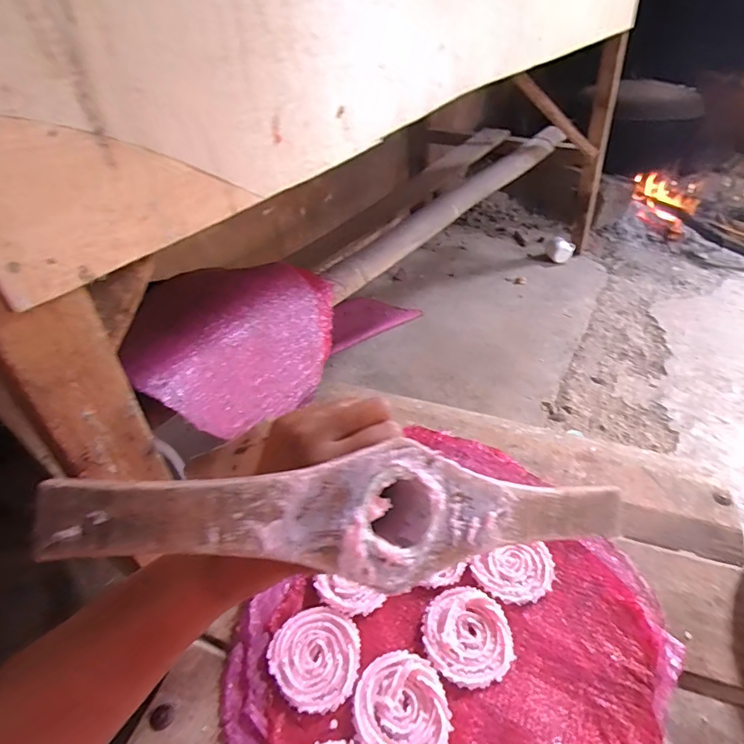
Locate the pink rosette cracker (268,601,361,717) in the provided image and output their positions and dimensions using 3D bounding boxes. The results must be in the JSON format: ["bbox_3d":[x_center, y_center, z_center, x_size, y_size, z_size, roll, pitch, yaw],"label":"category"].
[{"bbox_3d":[-0.048,0.245,0.411,0.078,0.006,0.076,-1,39,1],"label":"pink rosette cracker"}]

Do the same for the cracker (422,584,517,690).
[{"bbox_3d":[0.084,0.232,0.421,0.074,0.011,0.079,-1,39,1],"label":"cracker"}]

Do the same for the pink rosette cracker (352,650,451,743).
[{"bbox_3d":[0.025,0.269,0.380,0.076,0.007,0.075,-1,39,1],"label":"pink rosette cracker"}]

